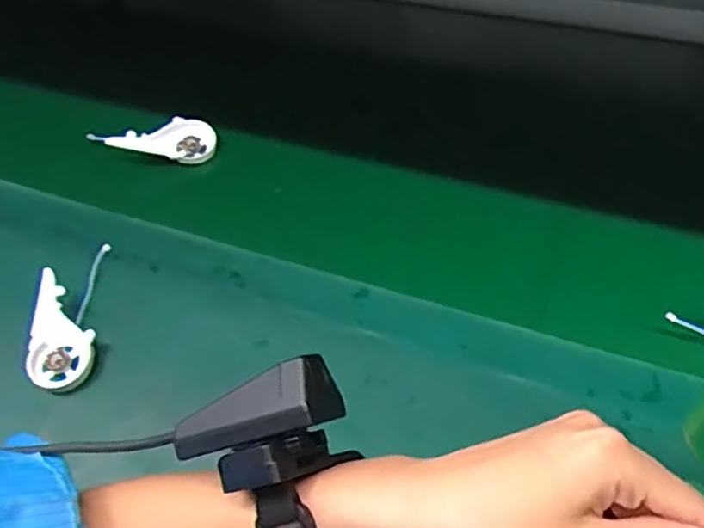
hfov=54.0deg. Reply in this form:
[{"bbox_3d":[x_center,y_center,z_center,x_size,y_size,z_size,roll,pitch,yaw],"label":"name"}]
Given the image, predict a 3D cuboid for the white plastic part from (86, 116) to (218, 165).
[{"bbox_3d":[-0.209,-0.131,0.712,0.140,0.030,0.048,4,49,7],"label":"white plastic part"}]

